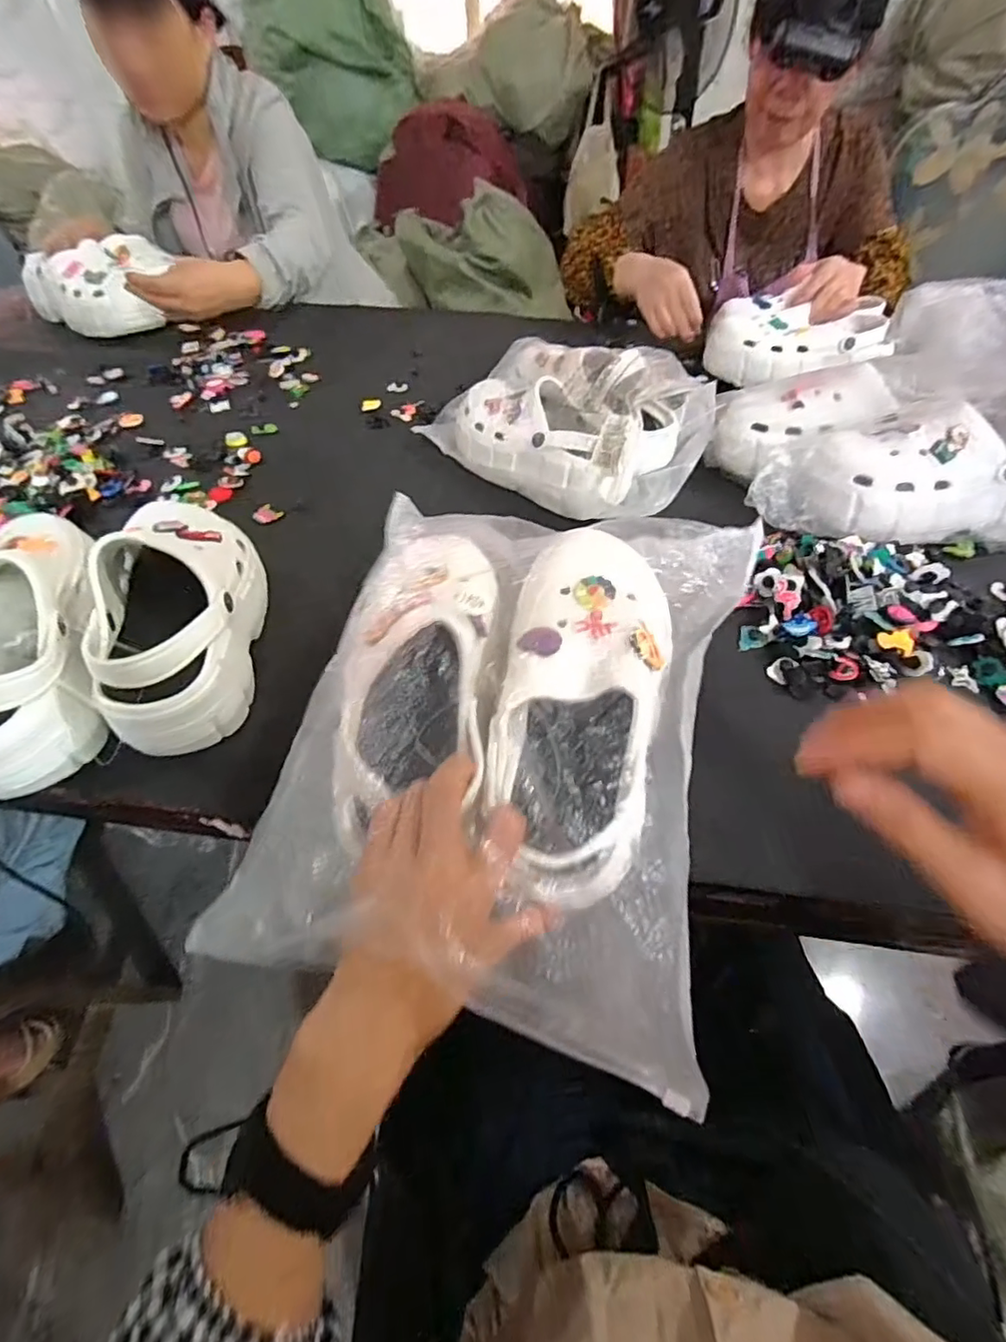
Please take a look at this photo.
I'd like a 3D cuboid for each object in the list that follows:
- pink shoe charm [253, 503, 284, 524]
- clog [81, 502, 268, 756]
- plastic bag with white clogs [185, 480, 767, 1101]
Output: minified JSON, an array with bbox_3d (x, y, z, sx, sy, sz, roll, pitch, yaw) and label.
[{"bbox_3d":[-0.260,-0.172,0.632,0.027,0.008,0.030,24,53,17],"label":"pink shoe charm"},{"bbox_3d":[-0.254,-0.058,0.460,0.105,0.090,0.232,-13,52,-12],"label":"clog"},{"bbox_3d":[0.006,0.030,0.362,0.268,0.111,0.322,13,51,9],"label":"plastic bag with white clogs"}]

